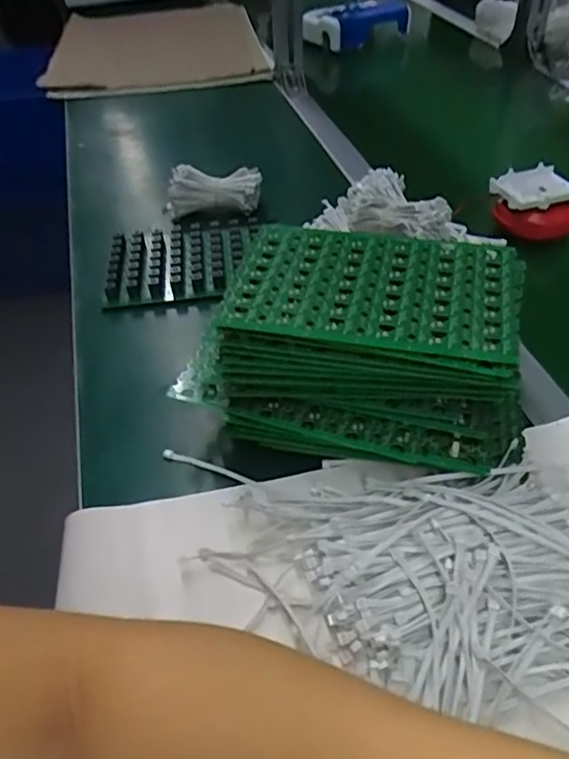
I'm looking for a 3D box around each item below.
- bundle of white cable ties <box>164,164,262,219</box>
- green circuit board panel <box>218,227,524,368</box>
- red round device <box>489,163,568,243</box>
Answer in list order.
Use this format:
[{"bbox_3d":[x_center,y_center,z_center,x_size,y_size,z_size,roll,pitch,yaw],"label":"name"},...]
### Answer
[{"bbox_3d":[-0.078,-0.208,0.672,0.096,0.042,0.047,9,47,12],"label":"bundle of white cable ties"},{"bbox_3d":[0.059,-0.062,0.395,0.182,0.007,0.119,10,48,12],"label":"green circuit board panel"},{"bbox_3d":[0.267,-0.188,0.649,0.084,0.045,0.070,-17,47,-13],"label":"red round device"}]

